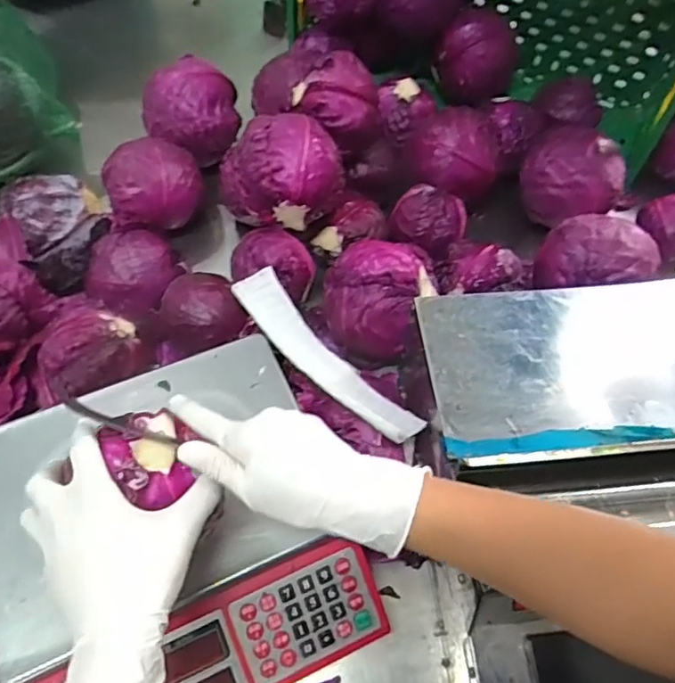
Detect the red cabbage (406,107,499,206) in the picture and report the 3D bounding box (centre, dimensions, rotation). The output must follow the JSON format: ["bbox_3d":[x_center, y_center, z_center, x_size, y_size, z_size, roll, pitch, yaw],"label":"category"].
[{"bbox_3d":[0.159,-0.251,0.785,0.114,0.105,0.112,1,58,-2],"label":"red cabbage"}]

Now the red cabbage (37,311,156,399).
[{"bbox_3d":[-0.275,0.017,0.636,0.099,0.084,0.110,16,58,7],"label":"red cabbage"}]

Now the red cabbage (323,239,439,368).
[{"bbox_3d":[0.049,-0.051,0.667,0.130,0.106,0.137,8,58,2],"label":"red cabbage"}]

